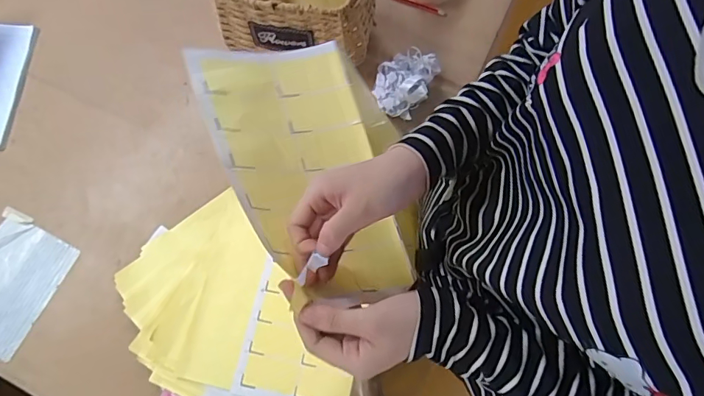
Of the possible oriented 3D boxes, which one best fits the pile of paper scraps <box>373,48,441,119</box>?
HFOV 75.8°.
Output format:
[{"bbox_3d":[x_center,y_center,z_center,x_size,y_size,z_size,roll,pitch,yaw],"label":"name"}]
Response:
[{"bbox_3d":[0.092,-0.205,0.776,0.093,0.051,0.118,19,77,8],"label":"pile of paper scraps"}]

